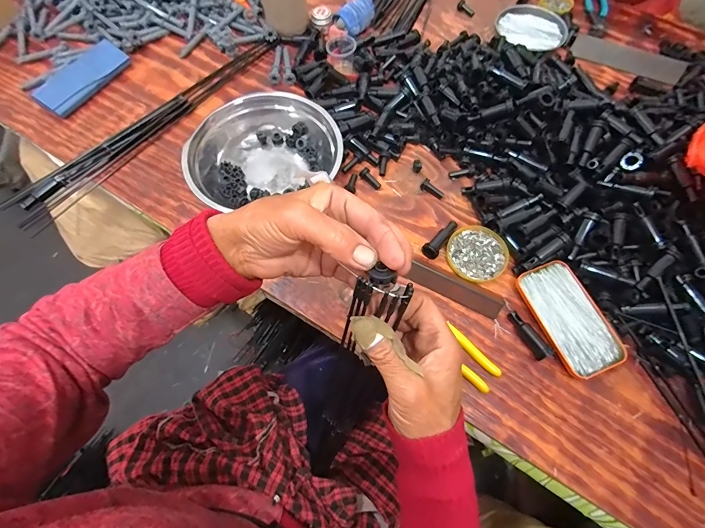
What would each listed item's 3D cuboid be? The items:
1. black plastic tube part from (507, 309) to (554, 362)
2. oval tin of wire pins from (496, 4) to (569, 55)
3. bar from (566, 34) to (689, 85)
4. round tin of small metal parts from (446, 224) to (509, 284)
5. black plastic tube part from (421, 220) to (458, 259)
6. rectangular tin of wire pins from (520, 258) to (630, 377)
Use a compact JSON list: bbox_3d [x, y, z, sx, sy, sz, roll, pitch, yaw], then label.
[{"bbox_3d":[0.225,0.089,0.449,0.015,0.022,0.065,-22,68,-10],"label":"black plastic tube part"},{"bbox_3d":[0.355,-0.469,0.701,0.126,0.013,0.134,-34,71,-14],"label":"oval tin of wire pins"},{"bbox_3d":[0.515,-0.387,0.664,0.194,0.009,0.072,25,68,10],"label":"bar"},{"bbox_3d":[0.176,-0.015,0.503,0.082,0.008,0.083,0,66,0],"label":"round tin of small metal parts"},{"bbox_3d":[0.125,-0.038,0.503,0.022,0.022,0.071,35,70,14],"label":"black plastic tube part"},{"bbox_3d":[0.279,0.068,0.458,0.083,0.019,0.143,-23,68,-10],"label":"rectangular tin of wire pins"}]

